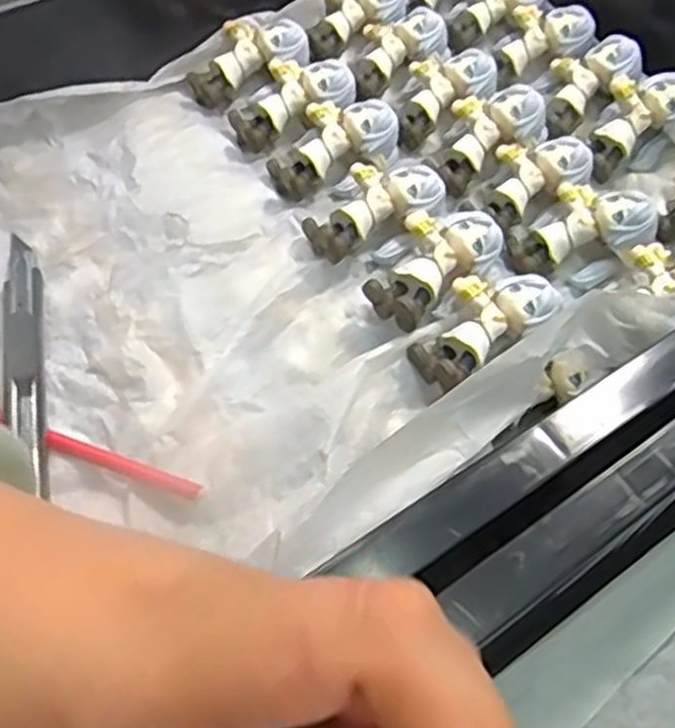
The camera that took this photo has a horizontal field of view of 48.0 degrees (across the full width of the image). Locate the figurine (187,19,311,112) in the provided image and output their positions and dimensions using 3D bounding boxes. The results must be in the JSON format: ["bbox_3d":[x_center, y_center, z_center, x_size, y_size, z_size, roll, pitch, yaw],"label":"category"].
[{"bbox_3d":[-0.048,-0.158,0.388,0.063,0.017,0.037,-28,61,6],"label":"figurine"}]

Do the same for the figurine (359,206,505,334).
[{"bbox_3d":[0.038,-0.039,0.310,0.057,0.028,0.031,-36,66,-22],"label":"figurine"}]

